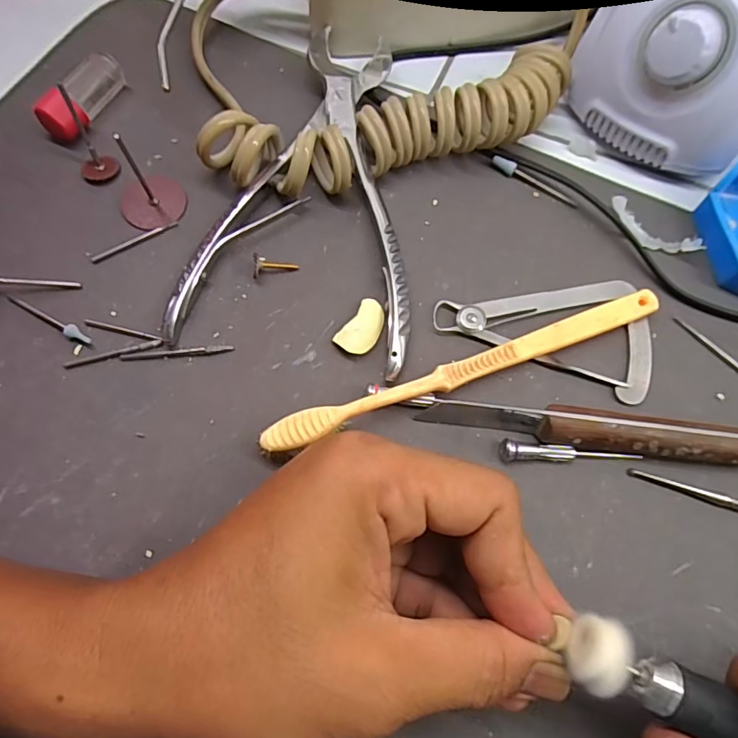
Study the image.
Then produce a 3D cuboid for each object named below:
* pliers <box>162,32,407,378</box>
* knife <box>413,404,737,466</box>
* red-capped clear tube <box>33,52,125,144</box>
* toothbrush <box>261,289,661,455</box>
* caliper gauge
[{"bbox_3d":[-0.024,-0.089,0.252,0.106,0.015,0.179,9,72,3],"label":"pliers"},{"bbox_3d":[0.099,0.027,0.214,0.150,0.015,0.016,6,71,2],"label":"knife"},{"bbox_3d":[-0.151,-0.145,0.269,0.017,0.021,0.051,20,73,7],"label":"red-capped clear tube"},{"bbox_3d":[0.044,0.000,0.220,0.183,0.019,0.013,-21,73,-7],"label":"toothbrush"},{"bbox_3d":[0.085,-0.026,0.238,0.098,0.005,0.055,22,73,7],"label":"caliper gauge"}]

